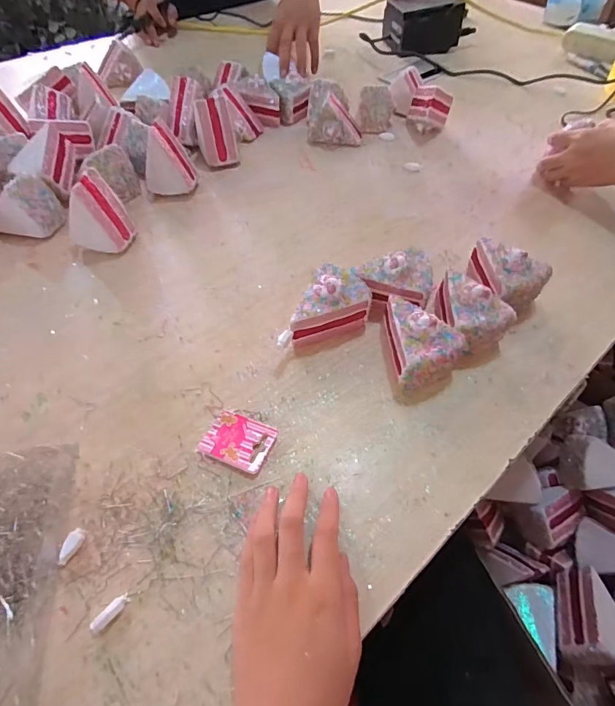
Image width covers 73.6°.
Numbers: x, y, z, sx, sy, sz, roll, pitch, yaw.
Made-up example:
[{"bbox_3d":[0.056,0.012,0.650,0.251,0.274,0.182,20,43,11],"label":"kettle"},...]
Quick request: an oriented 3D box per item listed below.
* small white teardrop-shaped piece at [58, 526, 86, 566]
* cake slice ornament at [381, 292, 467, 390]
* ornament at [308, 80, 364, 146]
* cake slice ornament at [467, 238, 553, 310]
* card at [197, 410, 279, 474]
[{"bbox_3d":[-0.177,0.144,0.307,0.011,0.007,0.026,15,54,9],"label":"small white teardrop-shaped piece"},{"bbox_3d":[0.112,-0.014,0.402,0.063,0.064,0.085,-1,53,-2],"label":"cake slice ornament"},{"bbox_3d":[0.046,-0.389,0.676,0.088,0.066,0.093,1,53,-1],"label":"ornament"},{"bbox_3d":[0.227,-0.085,0.456,0.065,0.063,0.090,-2,53,-3],"label":"cake slice ornament"},{"bbox_3d":[-0.061,0.077,0.361,0.059,0.004,0.044,19,55,16],"label":"card"}]

